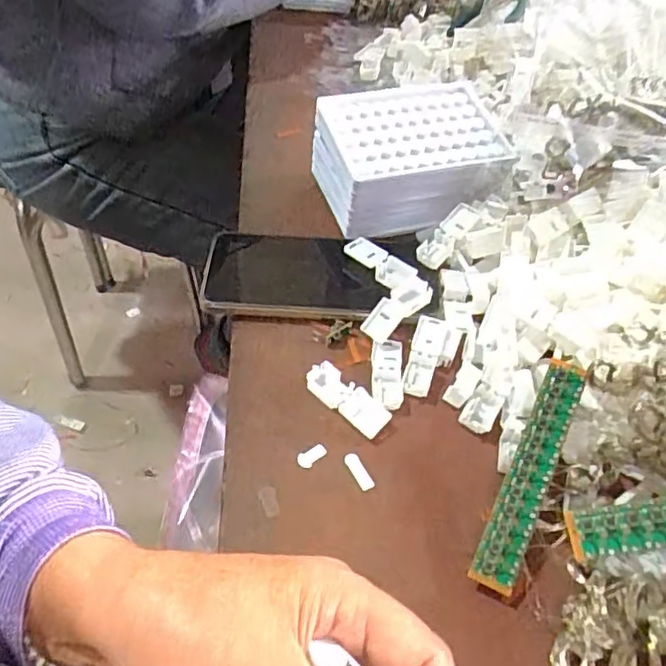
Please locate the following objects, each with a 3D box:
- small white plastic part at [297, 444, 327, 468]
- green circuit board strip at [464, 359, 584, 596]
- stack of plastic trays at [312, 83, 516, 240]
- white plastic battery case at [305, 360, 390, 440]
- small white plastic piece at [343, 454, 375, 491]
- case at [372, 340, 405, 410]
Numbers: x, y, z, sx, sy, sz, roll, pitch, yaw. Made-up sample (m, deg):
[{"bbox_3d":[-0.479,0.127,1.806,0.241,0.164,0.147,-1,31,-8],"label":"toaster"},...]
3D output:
[{"bbox_3d":[-0.012,0.071,0.352,0.018,0.004,0.009,-24,55,-24],"label":"small white plastic part"},{"bbox_3d":[0.106,0.073,0.322,0.021,0.007,0.126,23,71,15],"label":"green circuit board strip"},{"bbox_3d":[0.060,-0.136,0.488,0.142,0.074,0.110,-12,51,-15],"label":"stack of plastic trays"},{"bbox_3d":[0.010,0.041,0.374,0.055,0.011,0.022,36,55,24],"label":"white plastic battery case"},{"bbox_3d":[0.015,0.078,0.348,0.008,0.004,0.024,-21,53,-21],"label":"small white plastic piece"},{"bbox_3d":[0.035,0.024,0.391,0.020,0.007,0.054,3,48,-2],"label":"case"}]

